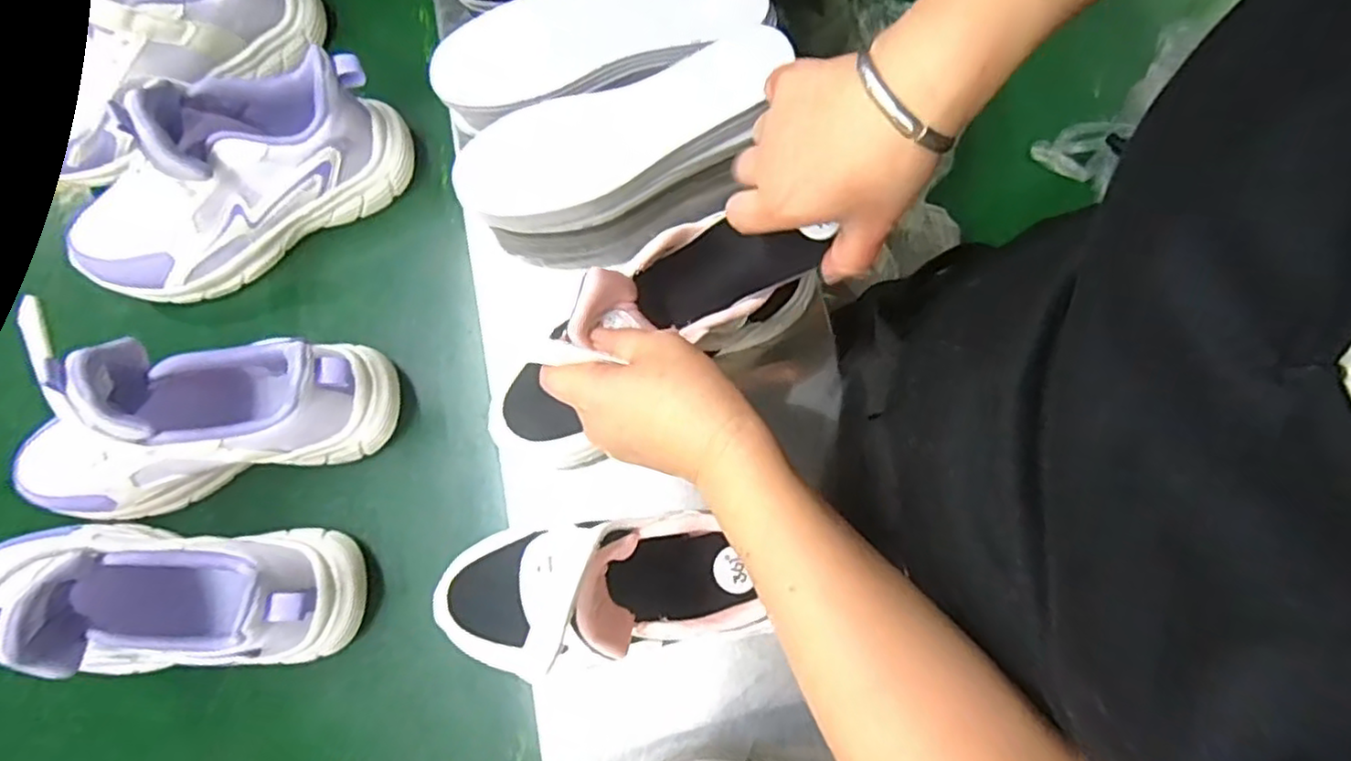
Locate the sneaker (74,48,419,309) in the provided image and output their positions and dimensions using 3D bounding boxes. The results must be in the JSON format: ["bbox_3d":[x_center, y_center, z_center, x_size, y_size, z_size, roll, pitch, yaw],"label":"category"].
[{"bbox_3d":[-0.318,-0.143,0.478,0.248,0.119,0.086,-27,78,-4],"label":"sneaker"}]

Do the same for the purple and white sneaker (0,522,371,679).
[{"bbox_3d":[-0.325,0.126,0.407,0.229,0.140,0.076,1,77,2],"label":"purple and white sneaker"}]

